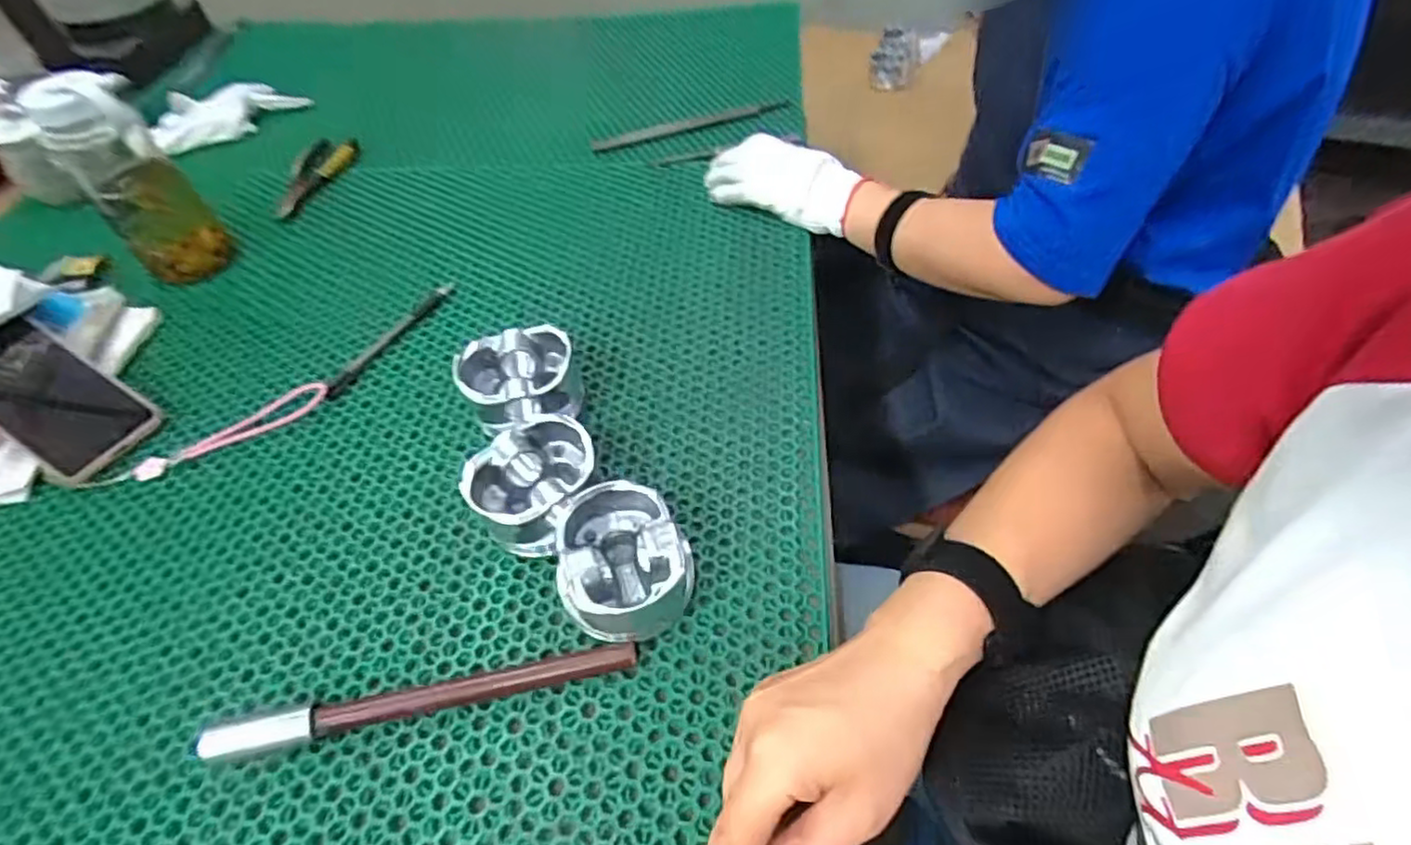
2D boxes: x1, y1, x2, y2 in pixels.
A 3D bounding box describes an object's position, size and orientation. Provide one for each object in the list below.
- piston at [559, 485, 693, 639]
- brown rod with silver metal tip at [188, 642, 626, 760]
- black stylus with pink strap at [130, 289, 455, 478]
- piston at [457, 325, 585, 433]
[{"bbox_3d":[-0.050,0.086,0.421,0.080,0.054,0.089,-8,53,-2],"label":"piston"},{"bbox_3d":[-0.163,0.160,0.396,0.245,0.019,0.017,-12,53,-4],"label":"brown rod with silver metal tip"},{"bbox_3d":[-0.324,-0.034,0.561,0.277,0.011,0.051,-39,59,-22],"label":"black stylus with pink strap"},{"bbox_3d":[-0.139,-0.028,0.516,0.084,0.053,0.074,-15,53,-7],"label":"piston"}]

